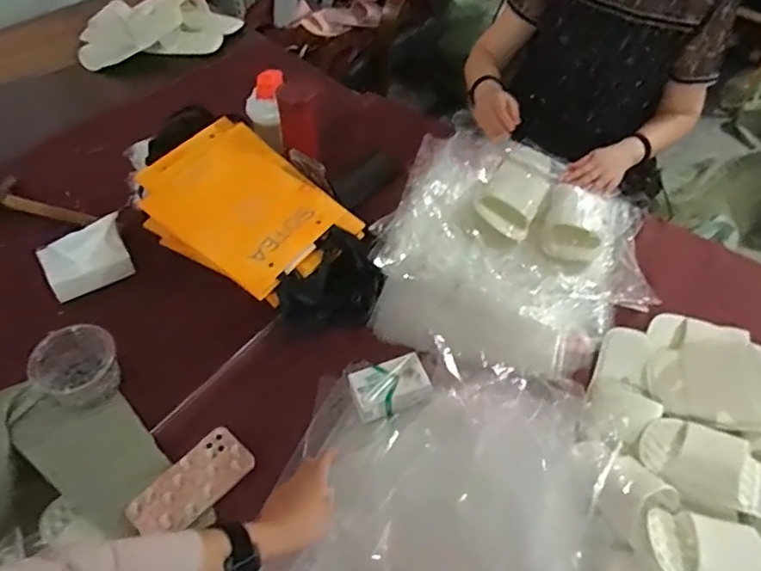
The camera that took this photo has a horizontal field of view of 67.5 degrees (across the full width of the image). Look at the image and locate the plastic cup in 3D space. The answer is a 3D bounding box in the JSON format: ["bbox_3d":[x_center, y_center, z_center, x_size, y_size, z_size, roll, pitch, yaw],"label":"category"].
[{"bbox_3d":[-0.442,0.120,0.837,0.100,0.074,0.114,34,59,23],"label":"plastic cup"}]

